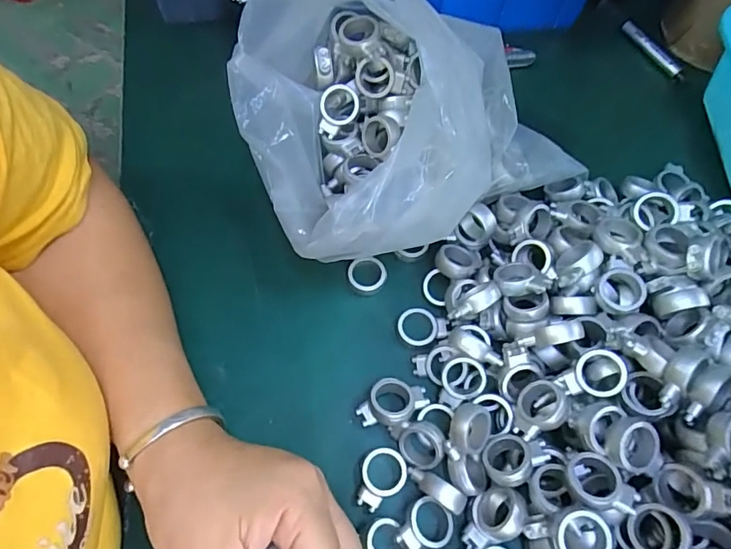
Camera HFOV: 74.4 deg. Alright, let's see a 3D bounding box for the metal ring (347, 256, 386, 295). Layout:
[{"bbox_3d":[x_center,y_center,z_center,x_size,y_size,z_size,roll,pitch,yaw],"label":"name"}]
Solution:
[{"bbox_3d":[0.001,0.001,0.325,0.026,0.009,0.024,1,76,-3],"label":"metal ring"}]

